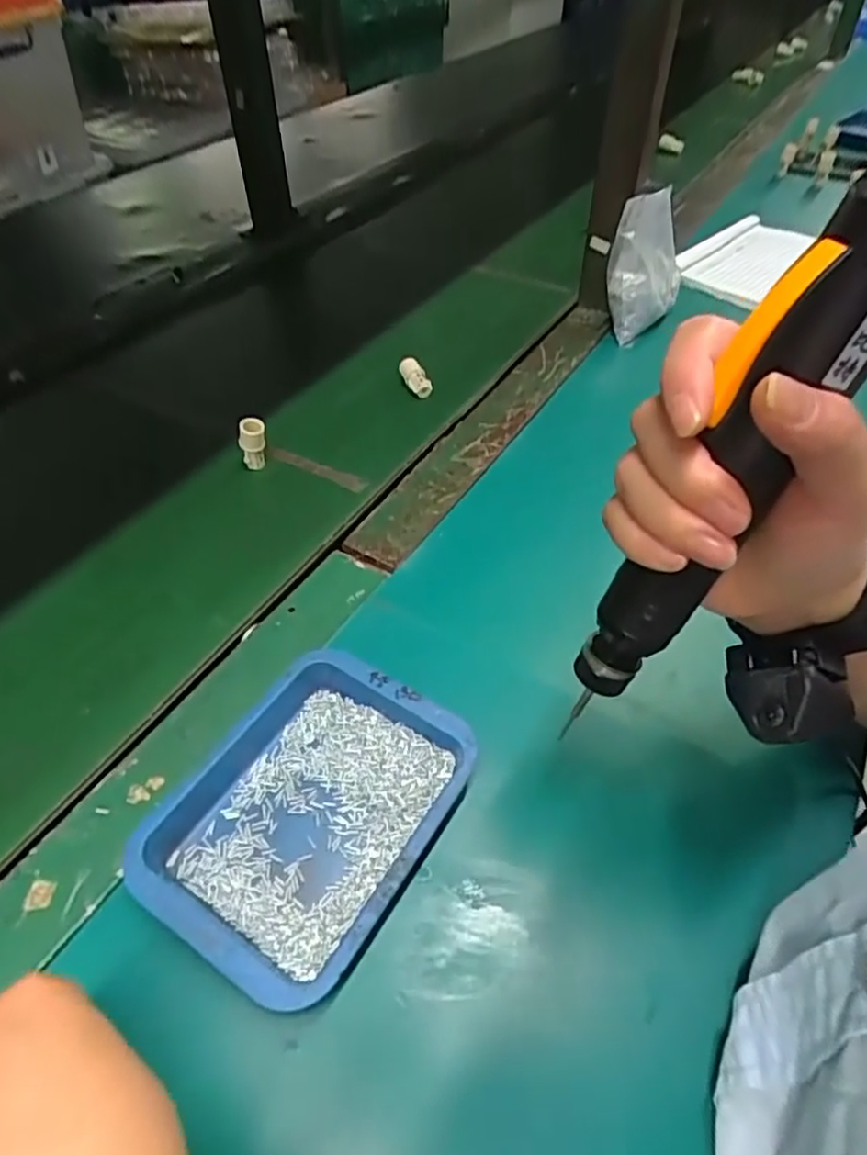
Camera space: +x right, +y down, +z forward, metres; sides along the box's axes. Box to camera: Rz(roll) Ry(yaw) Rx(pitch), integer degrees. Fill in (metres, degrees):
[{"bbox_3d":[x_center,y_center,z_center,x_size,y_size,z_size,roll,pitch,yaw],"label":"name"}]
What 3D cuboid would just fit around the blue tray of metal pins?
[{"bbox_3d":[-0.068,0.114,0.346,0.133,0.027,0.155,26,52,20],"label":"blue tray of metal pins"}]

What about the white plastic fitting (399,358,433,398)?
[{"bbox_3d":[-0.017,-0.191,0.640,0.015,0.017,0.040,-41,99,-31],"label":"white plastic fitting"}]

